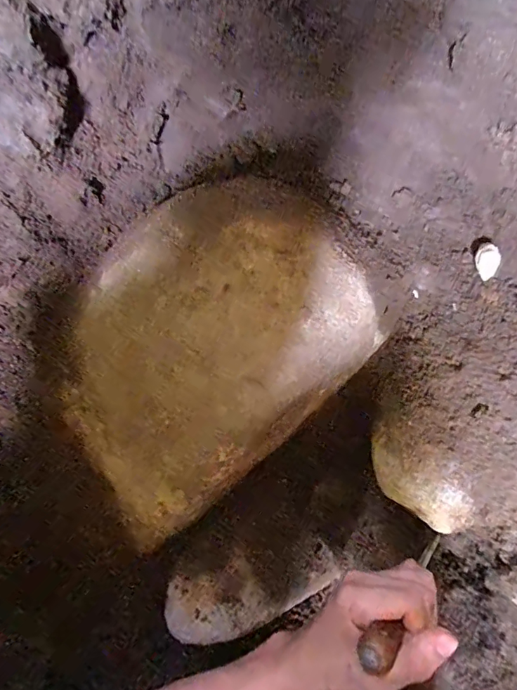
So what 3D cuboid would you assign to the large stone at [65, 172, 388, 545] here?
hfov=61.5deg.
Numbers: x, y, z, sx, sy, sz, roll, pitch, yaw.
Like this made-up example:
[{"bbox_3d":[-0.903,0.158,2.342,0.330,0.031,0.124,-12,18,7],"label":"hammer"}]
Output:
[{"bbox_3d":[-0.047,0.001,0.351,0.244,0.172,0.189,-32,67,-13],"label":"large stone"}]

